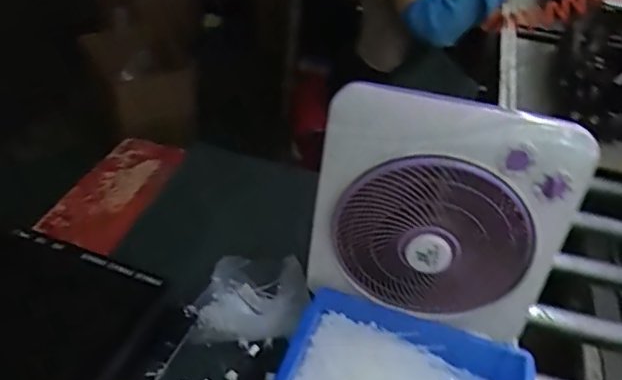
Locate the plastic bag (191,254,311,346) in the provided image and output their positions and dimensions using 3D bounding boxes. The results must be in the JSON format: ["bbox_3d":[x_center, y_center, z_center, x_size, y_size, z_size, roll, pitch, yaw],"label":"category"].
[{"bbox_3d":[-0.091,0.155,0.845,0.170,0.052,0.166,-2,39,-9],"label":"plastic bag"}]

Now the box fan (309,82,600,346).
[{"bbox_3d":[0.166,0.033,0.745,0.319,0.296,0.089,7,38,2],"label":"box fan"}]

